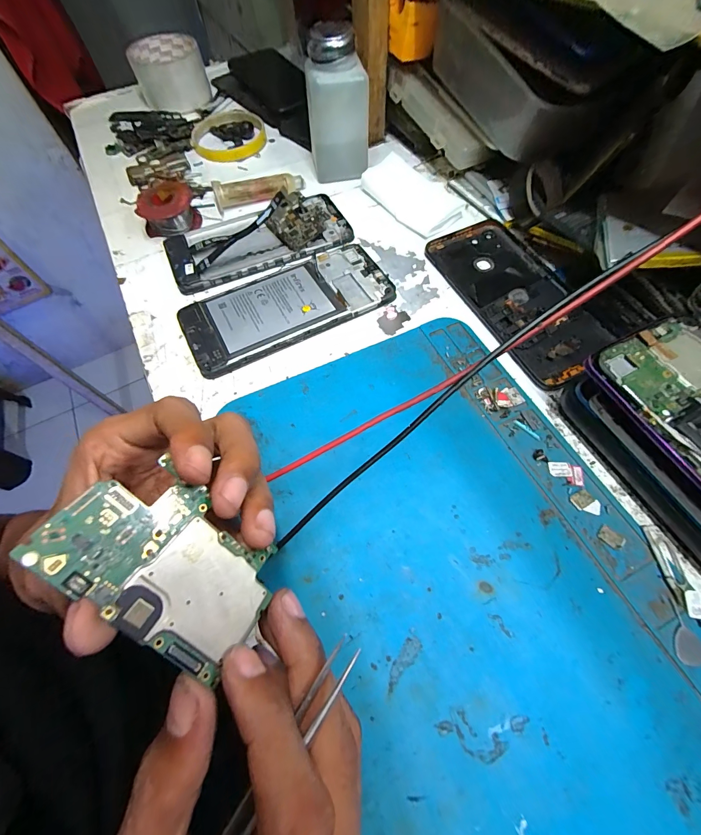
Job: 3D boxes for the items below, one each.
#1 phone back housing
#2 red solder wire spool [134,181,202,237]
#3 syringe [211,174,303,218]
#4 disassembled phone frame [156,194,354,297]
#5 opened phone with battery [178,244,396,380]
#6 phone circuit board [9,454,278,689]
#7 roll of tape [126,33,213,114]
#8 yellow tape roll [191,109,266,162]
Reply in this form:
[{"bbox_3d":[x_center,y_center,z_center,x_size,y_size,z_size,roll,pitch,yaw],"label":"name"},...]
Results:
[{"bbox_3d":[0.128,-0.099,0.265,0.075,0.012,0.160,-23,65,-9],"label":"phone back housing"},{"bbox_3d":[-0.167,-0.192,0.317,0.047,0.028,0.042,12,65,9],"label":"red solder wire spool"},{"bbox_3d":[-0.089,-0.225,0.337,0.088,0.019,0.016,-17,64,-6],"label":"syringe"},{"bbox_3d":[-0.080,-0.159,0.303,0.157,0.012,0.075,-26,65,-10],"label":"disassembled phone frame"},{"bbox_3d":[-0.047,-0.089,0.269,0.160,0.010,0.073,-28,66,-11],"label":"opened phone with battery"},{"bbox_3d":[-0.052,0.045,0.104,0.065,0.004,0.038,49,50,-18],"label":"phone circuit board"},{"bbox_3d":[-0.224,-0.430,0.428,0.080,0.044,0.088,-22,65,-8],"label":"roll of tape"},{"bbox_3d":[-0.140,-0.323,0.392,0.083,0.012,0.084,-13,64,-4],"label":"yellow tape roll"}]

